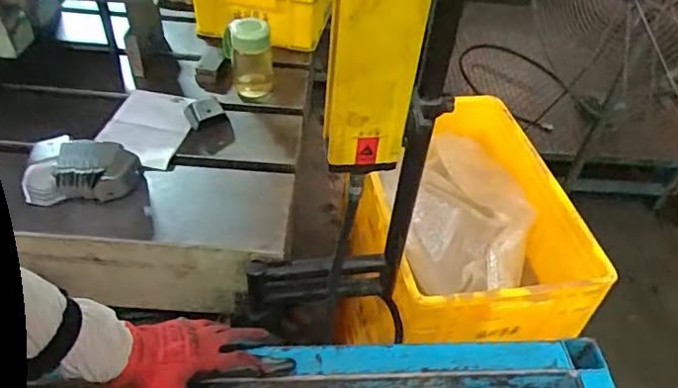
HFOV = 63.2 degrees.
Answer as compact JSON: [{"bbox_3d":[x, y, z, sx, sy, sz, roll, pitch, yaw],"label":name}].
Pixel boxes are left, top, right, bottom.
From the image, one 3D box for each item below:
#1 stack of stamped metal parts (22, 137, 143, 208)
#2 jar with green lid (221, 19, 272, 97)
[{"bbox_3d":[-0.354,-0.035,0.766,0.146,0.056,0.073,-3,44,-9],"label":"stack of stamped metal parts"},{"bbox_3d":[-0.156,-0.237,0.949,0.076,0.139,0.079,3,43,-3],"label":"jar with green lid"}]

